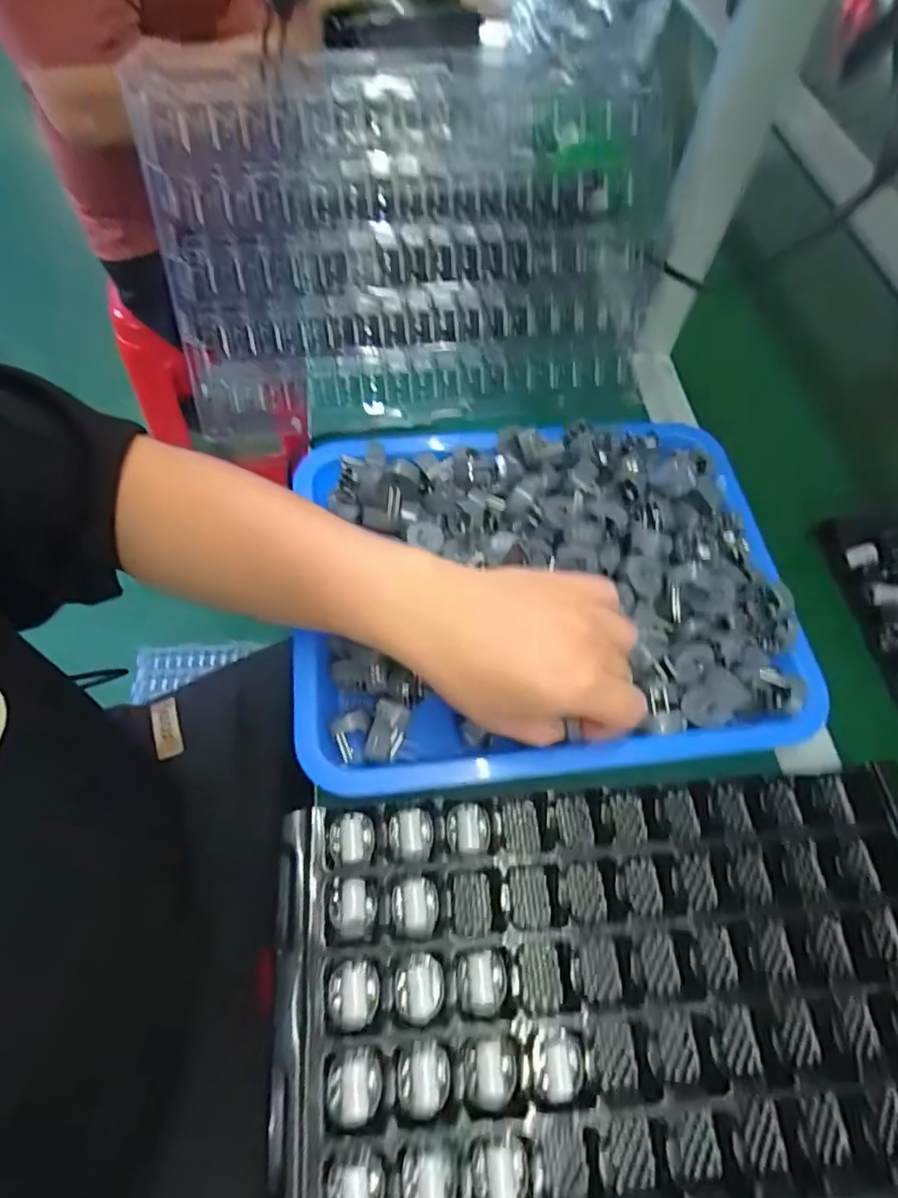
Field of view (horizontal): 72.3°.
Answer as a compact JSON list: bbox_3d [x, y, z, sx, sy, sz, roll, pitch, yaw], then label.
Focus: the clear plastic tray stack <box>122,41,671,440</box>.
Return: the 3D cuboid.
[{"bbox_3d":[-0.023,-0.267,0.488,0.379,0.249,0.055,-4,25,-6],"label":"clear plastic tray stack"}]

